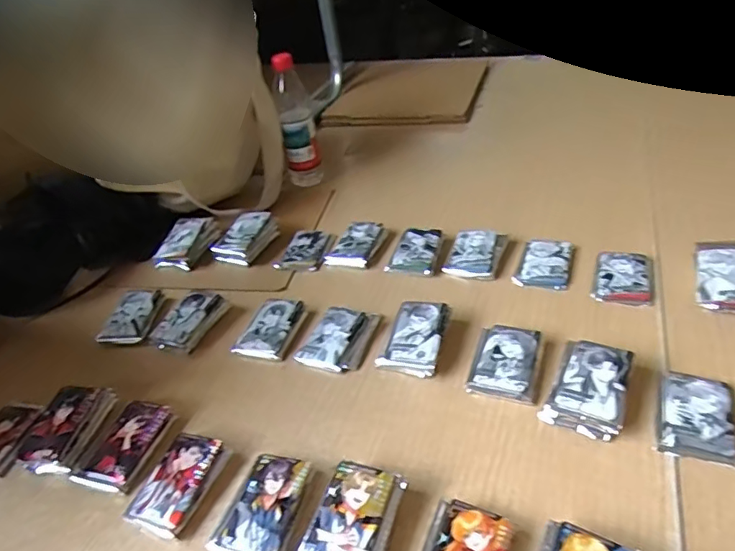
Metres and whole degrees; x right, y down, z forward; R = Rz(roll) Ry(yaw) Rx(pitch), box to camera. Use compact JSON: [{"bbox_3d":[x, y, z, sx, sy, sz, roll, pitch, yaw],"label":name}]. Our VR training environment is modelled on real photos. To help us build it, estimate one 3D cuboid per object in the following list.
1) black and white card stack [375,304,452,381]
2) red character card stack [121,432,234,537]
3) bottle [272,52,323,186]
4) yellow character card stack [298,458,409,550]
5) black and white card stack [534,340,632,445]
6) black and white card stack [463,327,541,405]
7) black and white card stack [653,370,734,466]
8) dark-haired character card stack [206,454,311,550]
[{"bbox_3d":[0.053,0.069,0.581,0.061,0.028,0.089,8,41,18],"label":"black and white card stack"},{"bbox_3d":[-0.171,0.186,0.478,0.058,0.022,0.088,10,42,20],"label":"red character card stack"},{"bbox_3d":[-0.117,-0.253,0.881,0.058,0.181,0.063,-7,38,1],"label":"bottle"},{"bbox_3d":[-0.011,0.200,0.426,0.064,0.031,0.088,9,41,20],"label":"yellow character card stack"},{"bbox_3d":[0.214,0.106,0.503,0.065,0.031,0.090,18,45,28],"label":"black and white card stack"},{"bbox_3d":[0.144,0.090,0.547,0.065,0.020,0.083,9,41,19],"label":"black and white card stack"},{"bbox_3d":[0.299,0.126,0.480,0.061,0.010,0.091,10,42,20],"label":"black and white card stack"},{"bbox_3d":[-0.088,0.198,0.449,0.058,0.023,0.086,10,41,20],"label":"dark-haired character card stack"}]

